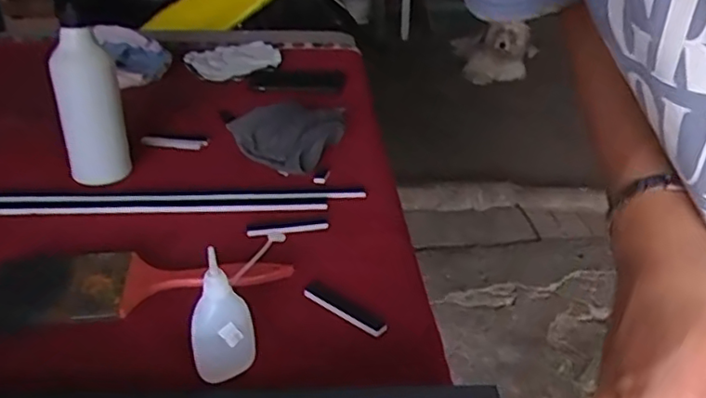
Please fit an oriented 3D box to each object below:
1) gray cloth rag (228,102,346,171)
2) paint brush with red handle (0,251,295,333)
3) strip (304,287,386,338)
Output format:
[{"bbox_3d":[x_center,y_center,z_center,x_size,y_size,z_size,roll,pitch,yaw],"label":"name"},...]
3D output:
[{"bbox_3d":[-0.075,-0.090,0.829,0.128,0.038,0.151,16,33,27],"label":"gray cloth rag"},{"bbox_3d":[-0.186,0.071,0.560,0.247,0.027,0.092,-8,30,-14],"label":"paint brush with red handle"},{"bbox_3d":[-0.008,0.095,0.536,0.084,0.008,0.012,22,37,34],"label":"strip"}]

